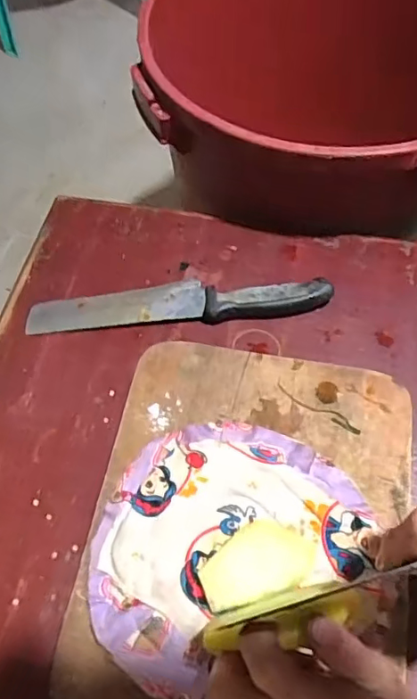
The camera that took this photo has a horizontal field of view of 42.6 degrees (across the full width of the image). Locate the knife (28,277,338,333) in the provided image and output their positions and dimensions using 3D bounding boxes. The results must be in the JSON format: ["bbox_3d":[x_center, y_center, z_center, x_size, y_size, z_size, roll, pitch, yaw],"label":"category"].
[{"bbox_3d":[-0.029,-0.047,0.525,0.289,0.020,0.044,-4,62,2],"label":"knife"}]

